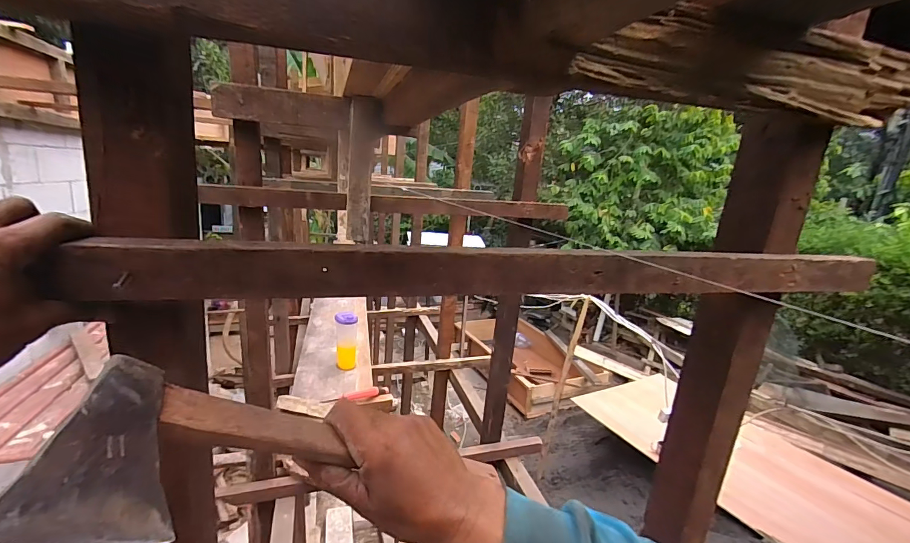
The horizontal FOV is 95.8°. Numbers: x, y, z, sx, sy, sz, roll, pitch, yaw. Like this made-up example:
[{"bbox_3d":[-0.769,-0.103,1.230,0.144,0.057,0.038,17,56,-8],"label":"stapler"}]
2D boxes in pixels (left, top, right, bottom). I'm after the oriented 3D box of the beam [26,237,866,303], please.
[{"bbox_3d":[0.111,0.002,0.392,0.783,0.045,0.020,1,14,-17],"label":"beam"}]

